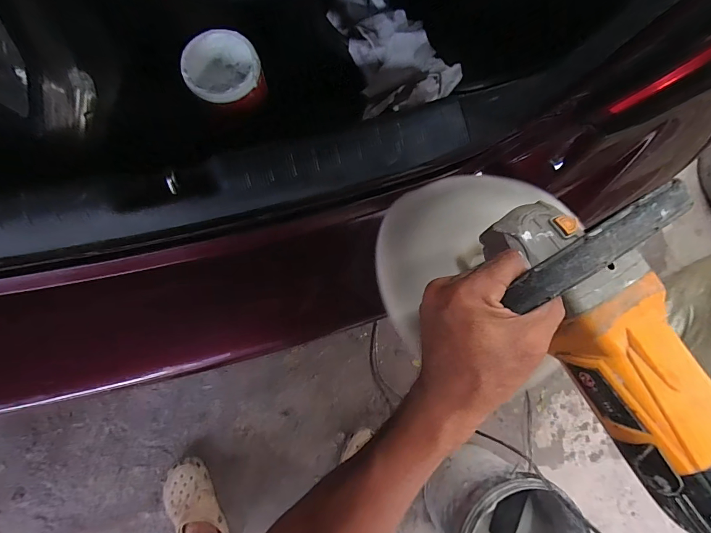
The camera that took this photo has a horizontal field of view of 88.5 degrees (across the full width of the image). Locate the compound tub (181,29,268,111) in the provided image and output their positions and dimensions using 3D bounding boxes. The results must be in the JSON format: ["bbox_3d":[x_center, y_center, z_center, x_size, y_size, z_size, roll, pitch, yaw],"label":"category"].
[{"bbox_3d":[-0.191,-0.277,0.537,0.100,0.082,0.100,1,83,-7],"label":"compound tub"}]

